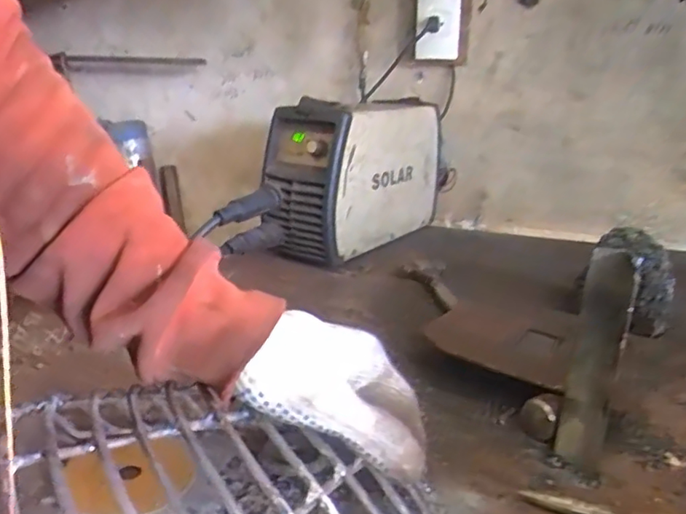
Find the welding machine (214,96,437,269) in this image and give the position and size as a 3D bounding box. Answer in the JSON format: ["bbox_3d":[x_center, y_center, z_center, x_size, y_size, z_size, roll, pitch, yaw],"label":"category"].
[{"bbox_3d":[0.008,-0.126,0.890,0.135,0.209,0.311,15,22,36],"label":"welding machine"}]

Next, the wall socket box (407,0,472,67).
[{"bbox_3d":[0.165,-0.390,0.961,0.101,0.142,0.027,1,52,1],"label":"wall socket box"}]

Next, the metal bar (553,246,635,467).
[{"bbox_3d":[0.176,0.075,0.404,0.011,0.169,0.037,-11,26,-35],"label":"metal bar"}]

